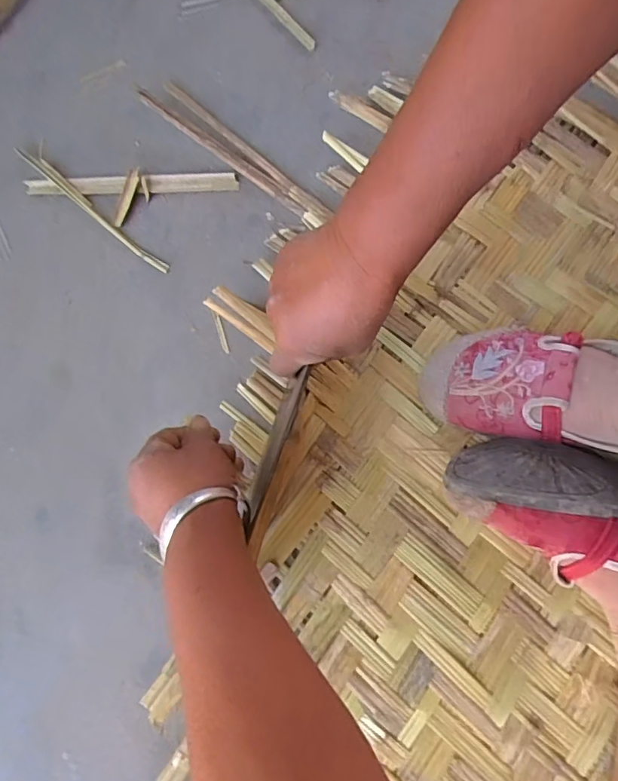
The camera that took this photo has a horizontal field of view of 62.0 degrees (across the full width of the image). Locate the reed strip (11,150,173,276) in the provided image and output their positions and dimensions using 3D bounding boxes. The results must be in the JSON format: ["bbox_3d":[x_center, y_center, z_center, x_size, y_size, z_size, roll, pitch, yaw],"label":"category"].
[{"bbox_3d":[-0.211,-0.177,0.499,0.195,0.013,0.013,40,80,10],"label":"reed strip"}]

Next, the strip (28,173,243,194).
[{"bbox_3d":[-0.177,-0.207,0.511,0.210,0.007,0.022,-1,76,1],"label":"strip"}]

